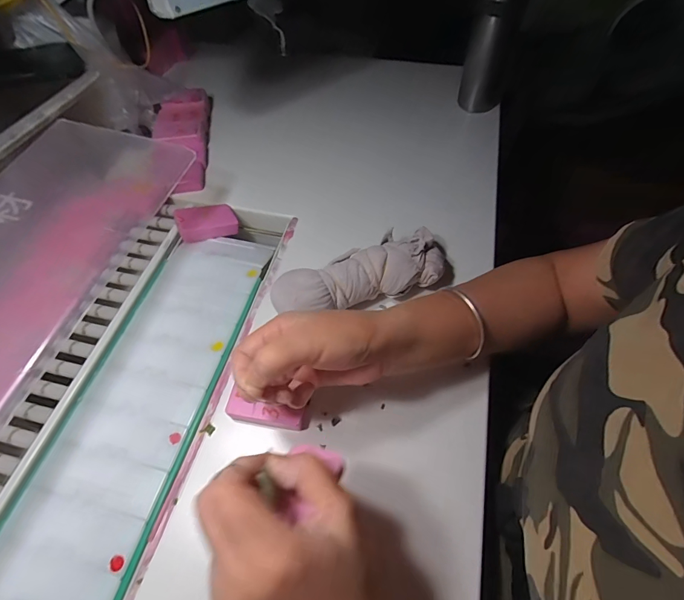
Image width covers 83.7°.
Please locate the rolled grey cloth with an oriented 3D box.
[{"bbox_3d":[0.019,-0.027,0.413,0.187,0.053,0.067,-17,59,-11],"label":"rolled grey cloth"}]

